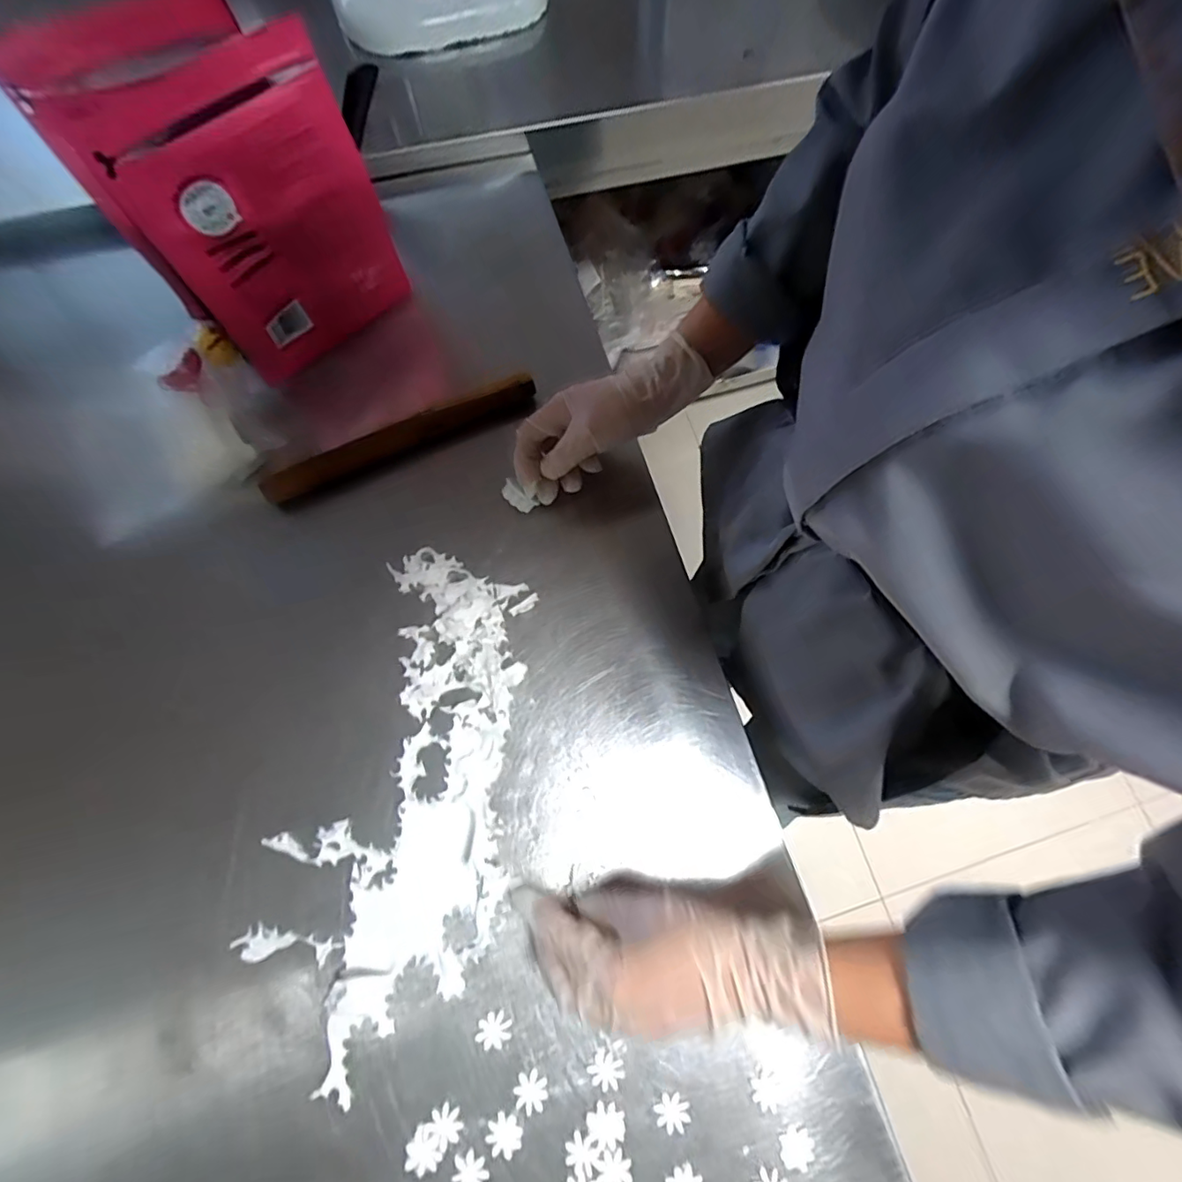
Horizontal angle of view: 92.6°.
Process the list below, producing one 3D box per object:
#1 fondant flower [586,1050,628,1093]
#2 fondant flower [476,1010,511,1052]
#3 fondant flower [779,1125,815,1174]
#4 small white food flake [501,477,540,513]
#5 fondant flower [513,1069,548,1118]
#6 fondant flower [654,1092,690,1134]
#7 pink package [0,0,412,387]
[{"bbox_3d":[0.010,0.302,0.354,0.022,0.004,0.020,0,73,-1],"label":"fondant flower"},{"bbox_3d":[-0.062,0.280,0.359,0.020,0.004,0.021,0,73,-1],"label":"fondant flower"},{"bbox_3d":[0.127,0.343,0.347,0.021,0.004,0.020,9,73,2],"label":"fondant flower"},{"bbox_3d":[-0.058,-0.074,0.443,0.016,0.013,0.030,-42,79,-12],"label":"small white food flake"},{"bbox_3d":[-0.037,0.311,0.350,0.020,0.004,0.021,0,73,-1],"label":"fondant flower"},{"bbox_3d":[0.051,0.324,0.350,0.021,0.004,0.020,0,73,-1],"label":"fondant flower"},{"bbox_3d":[-0.259,-0.293,0.430,0.182,0.203,0.125,-33,77,-10],"label":"pink package"}]

